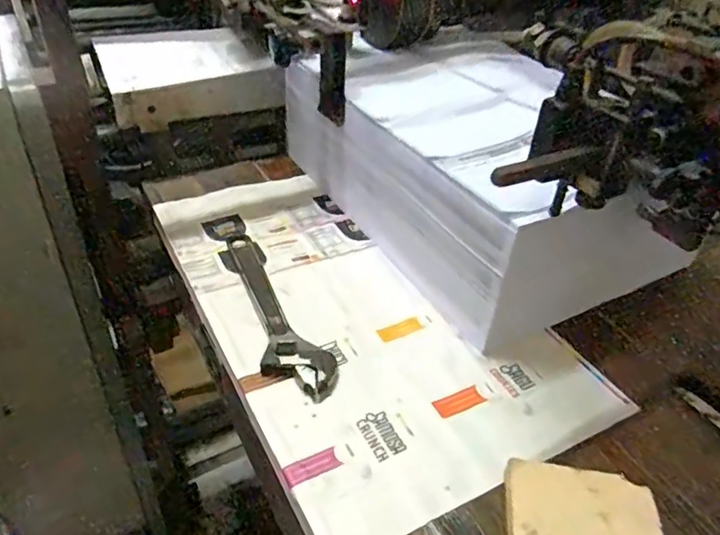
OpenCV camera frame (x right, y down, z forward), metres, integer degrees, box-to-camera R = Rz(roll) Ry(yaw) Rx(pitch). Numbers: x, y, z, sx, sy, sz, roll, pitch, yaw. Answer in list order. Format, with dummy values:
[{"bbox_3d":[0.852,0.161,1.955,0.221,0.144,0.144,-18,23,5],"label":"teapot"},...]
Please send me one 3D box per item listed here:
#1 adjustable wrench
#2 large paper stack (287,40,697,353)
[{"bbox_3d":[-0.095,0.040,0.549,0.058,0.014,0.244,-17,42,-26],"label":"adjustable wrench"},{"bbox_3d":[0.134,-0.128,0.659,0.281,0.151,0.413,-17,42,-26],"label":"large paper stack"}]

